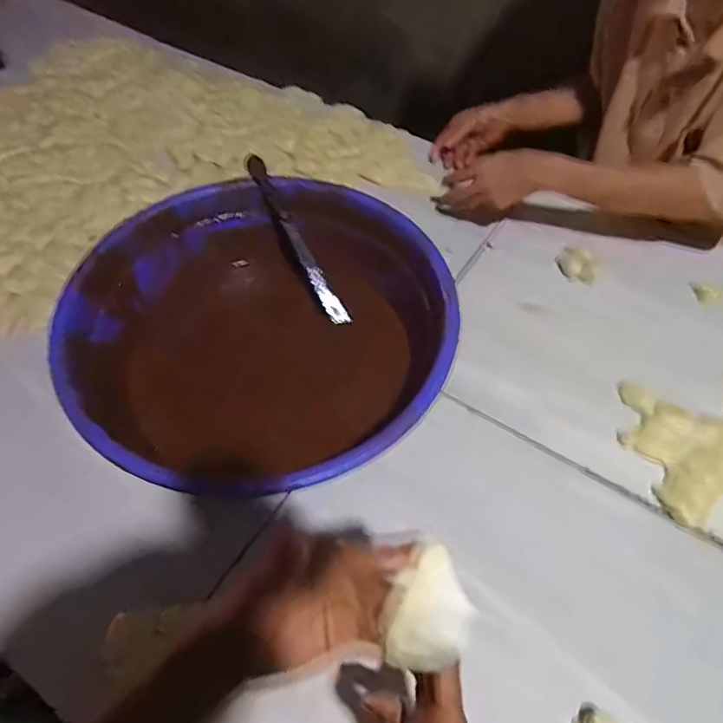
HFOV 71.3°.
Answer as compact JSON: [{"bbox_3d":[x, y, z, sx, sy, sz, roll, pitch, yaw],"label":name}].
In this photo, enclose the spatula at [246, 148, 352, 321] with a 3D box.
[{"bbox_3d":[-0.084,-0.153,0.663,0.026,0.022,0.238,-32,99,-21],"label":"spatula"}]

